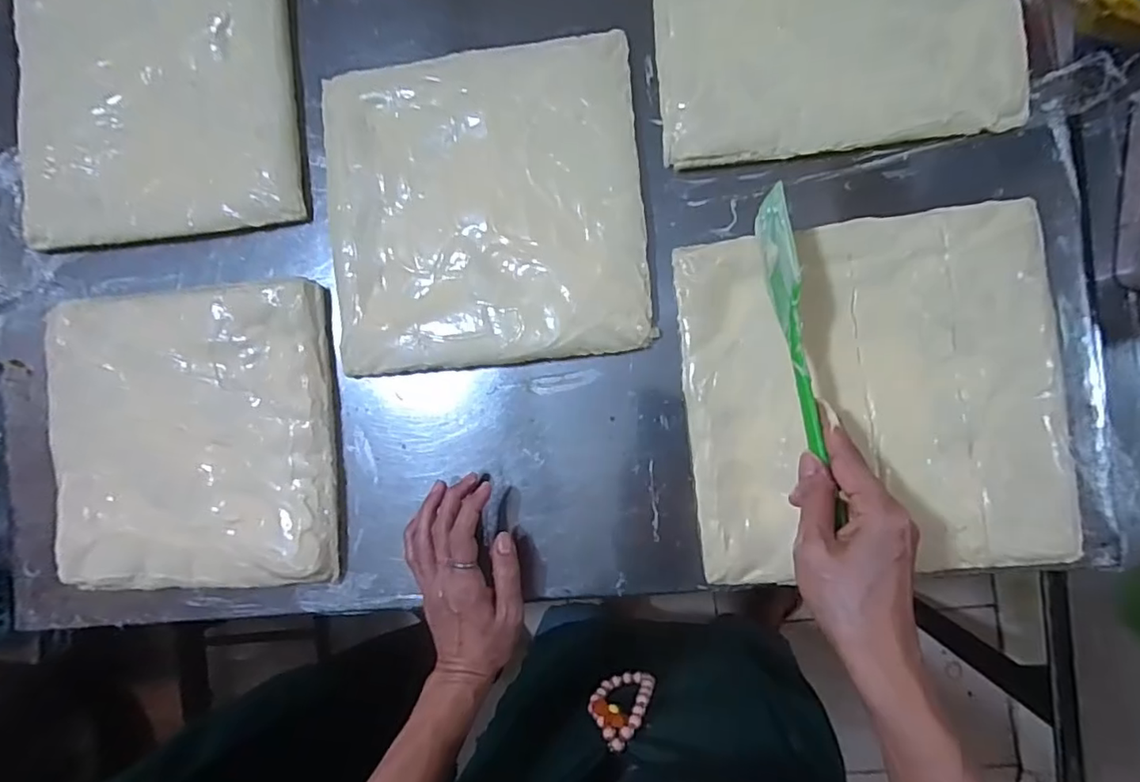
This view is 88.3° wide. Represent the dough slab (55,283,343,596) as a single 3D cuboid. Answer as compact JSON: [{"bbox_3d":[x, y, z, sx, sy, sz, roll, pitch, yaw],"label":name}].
[{"bbox_3d":[-0.313,0.038,0.488,0.234,0.032,0.240,-5,88,6],"label":"dough slab"}]

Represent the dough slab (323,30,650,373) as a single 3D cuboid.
[{"bbox_3d":[-0.069,-0.144,0.470,0.247,0.027,0.243,-5,88,6],"label":"dough slab"}]

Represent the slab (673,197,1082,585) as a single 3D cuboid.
[{"bbox_3d":[0.213,0.003,0.420,0.249,0.020,0.247,-6,88,6],"label":"slab"}]

